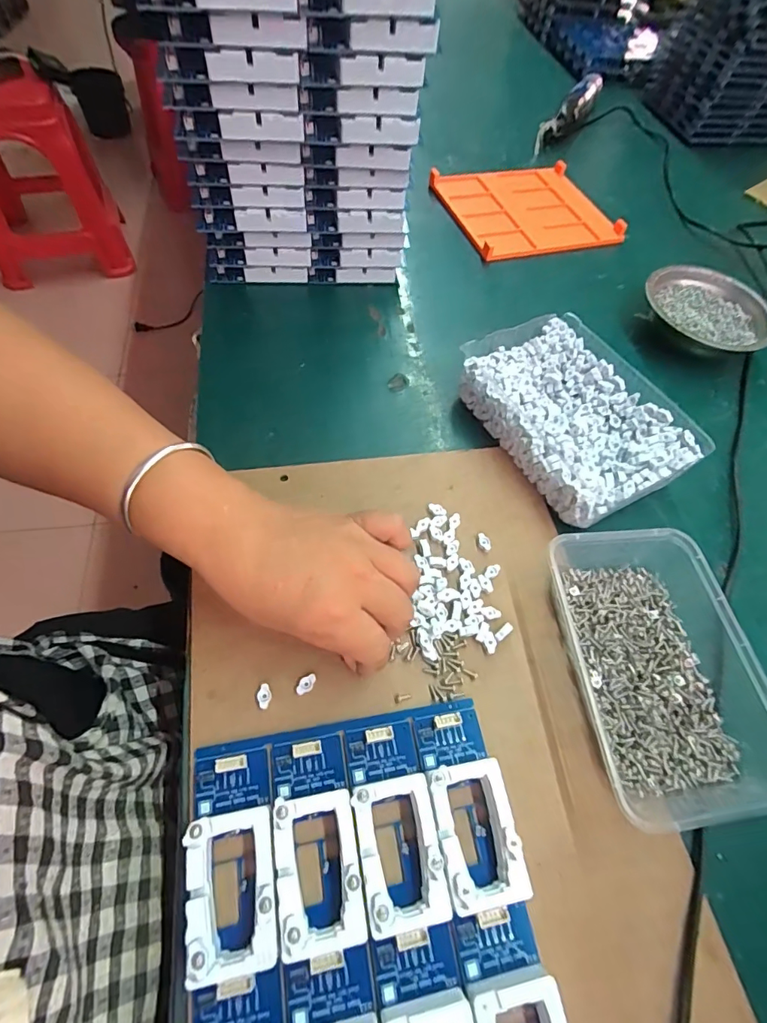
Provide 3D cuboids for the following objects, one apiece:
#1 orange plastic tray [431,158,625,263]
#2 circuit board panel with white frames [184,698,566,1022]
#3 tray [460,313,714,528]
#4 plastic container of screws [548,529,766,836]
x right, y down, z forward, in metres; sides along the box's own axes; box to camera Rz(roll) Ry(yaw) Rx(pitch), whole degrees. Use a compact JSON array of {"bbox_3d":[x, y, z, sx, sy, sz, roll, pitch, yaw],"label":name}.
[{"bbox_3d":[0.172,-0.378,0.589,0.193,0.012,0.175,-16,63,-15],"label":"orange plastic tray"},{"bbox_3d":[-0.008,0.200,0.228,0.160,0.022,0.183,-6,61,-10],"label":"circuit board panel with white frames"},{"bbox_3d":[0.158,-0.081,0.395,0.131,0.042,0.175,-26,66,-19],"label":"tray"},{"bbox_3d":[0.172,0.093,0.297,0.115,0.038,0.168,0,60,-6],"label":"plastic container of screws"}]

